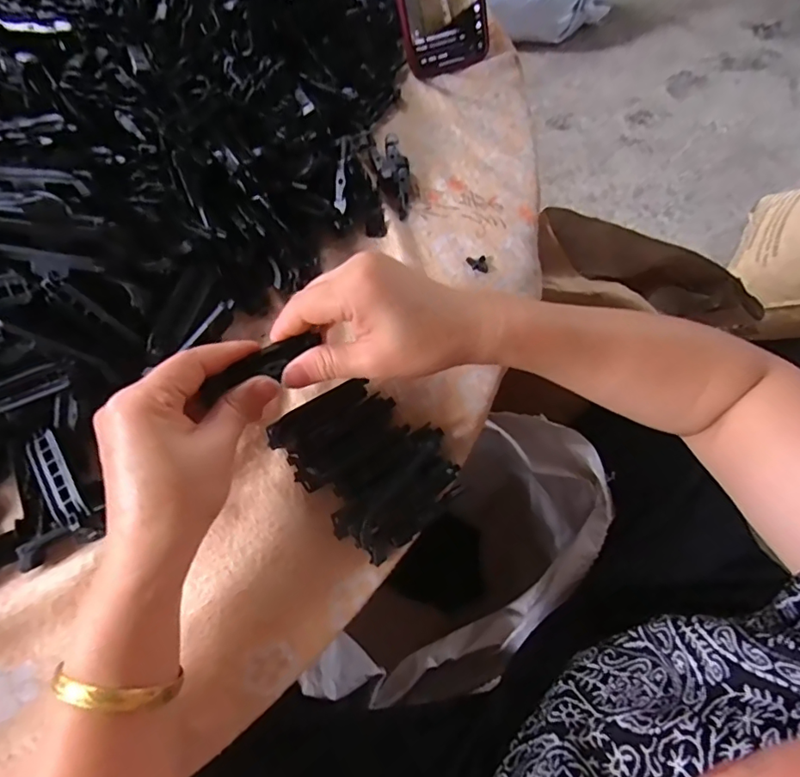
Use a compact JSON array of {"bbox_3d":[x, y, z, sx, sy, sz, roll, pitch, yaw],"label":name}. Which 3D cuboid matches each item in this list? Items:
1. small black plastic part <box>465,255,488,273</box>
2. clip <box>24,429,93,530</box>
[{"bbox_3d":[0.058,-0.093,0.370,0.015,0.004,0.013,-5,69,1],"label":"small black plastic part"},{"bbox_3d":[-0.205,0.054,0.292,0.019,0.006,0.066,-35,73,-8],"label":"clip"}]

